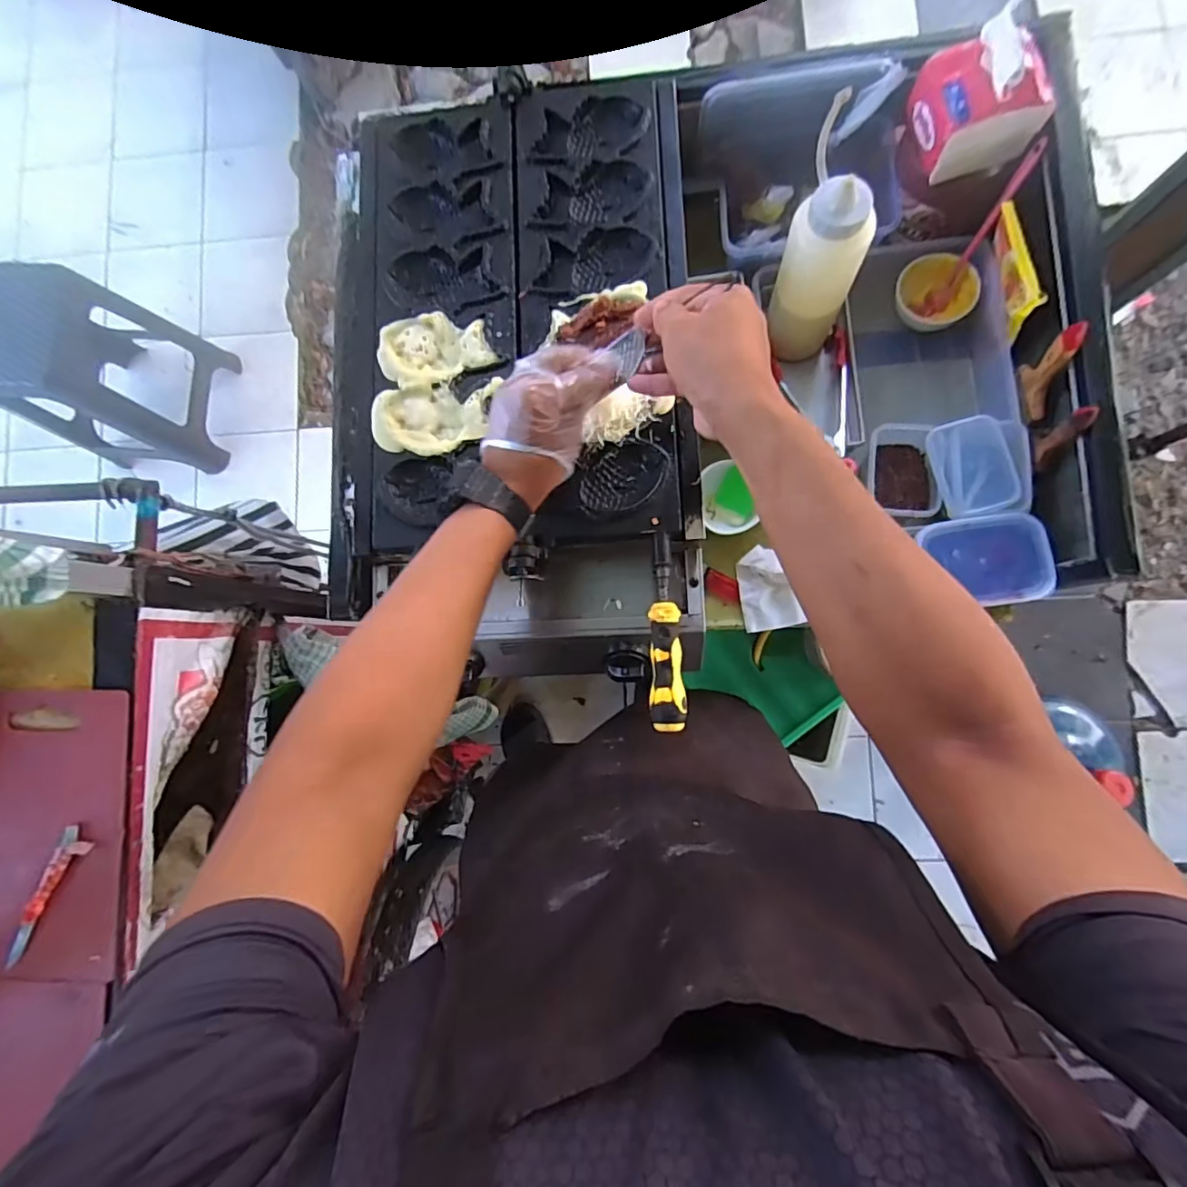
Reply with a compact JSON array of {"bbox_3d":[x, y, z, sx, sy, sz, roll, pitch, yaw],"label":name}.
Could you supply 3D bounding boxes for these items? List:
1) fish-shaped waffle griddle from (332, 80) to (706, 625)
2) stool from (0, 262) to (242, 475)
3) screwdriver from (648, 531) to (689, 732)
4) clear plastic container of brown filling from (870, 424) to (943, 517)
[{"bbox_3d":[-0.081,-0.258,0.615,0.384,0.109,0.563,0,87,5],"label":"fish-shaped waffle griddle"},{"bbox_3d":[-1.173,-0.527,1.325,0.363,0.443,0.330,8,86,6],"label":"stool"},{"bbox_3d":[0.071,0.036,0.543,0.034,0.031,0.187,-1,83,5],"label":"screwdriver"},{"bbox_3d":[0.360,-0.141,0.660,0.068,0.045,0.107,-2,85,5],"label":"clear plastic container of brown filling"}]

